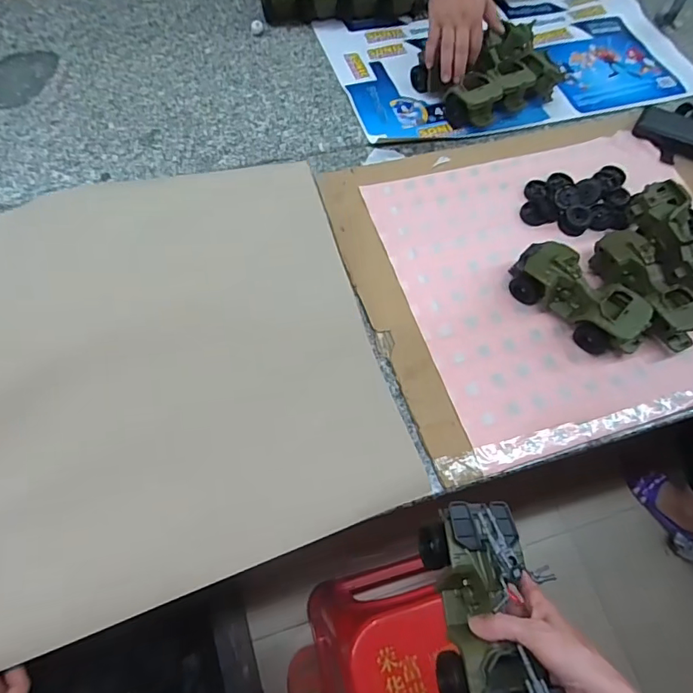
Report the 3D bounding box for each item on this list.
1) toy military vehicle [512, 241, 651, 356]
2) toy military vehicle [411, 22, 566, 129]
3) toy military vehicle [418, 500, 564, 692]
[{"bbox_3d":[0.329,-0.069,0.671,0.197,0.075,0.082,42,70,15],"label":"toy military vehicle"},{"bbox_3d":[0.266,-0.498,0.875,0.233,0.069,0.170,-23,68,-13],"label":"toy military vehicle"},{"bbox_3d":[0.133,0.243,0.425,0.098,0.087,0.192,-3,51,-4],"label":"toy military vehicle"}]

